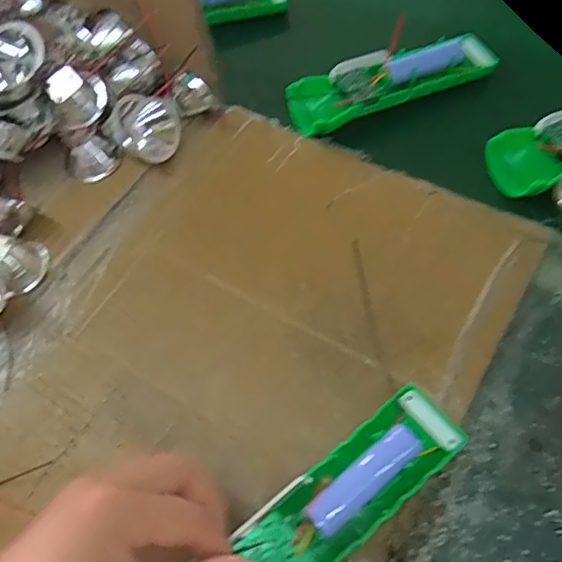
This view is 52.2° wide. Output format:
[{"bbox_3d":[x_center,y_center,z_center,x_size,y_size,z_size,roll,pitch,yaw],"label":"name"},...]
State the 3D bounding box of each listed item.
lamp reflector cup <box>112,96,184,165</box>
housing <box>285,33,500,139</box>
[{"bbox_3d":[-0.098,-0.114,0.427,0.049,0.041,0.032,-22,60,-6],"label":"lamp reflector cup"},{"bbox_3d":[0.085,-0.156,0.446,0.158,0.037,0.046,-19,60,-5],"label":"housing"}]

